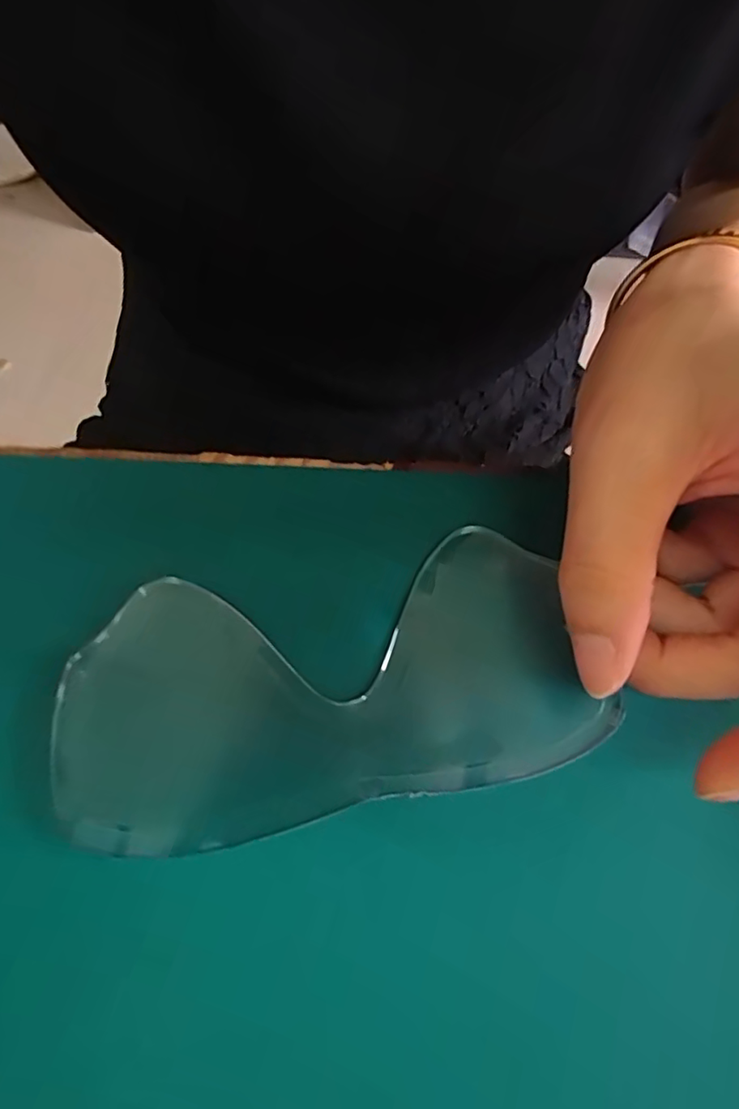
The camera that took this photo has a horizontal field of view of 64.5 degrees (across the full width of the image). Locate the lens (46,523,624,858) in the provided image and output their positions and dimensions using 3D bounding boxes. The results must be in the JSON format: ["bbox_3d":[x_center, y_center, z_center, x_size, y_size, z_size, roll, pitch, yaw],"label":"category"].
[{"bbox_3d":[-0.011,0.031,0.149,0.129,0.004,0.065,-10,61,-7],"label":"lens"}]

